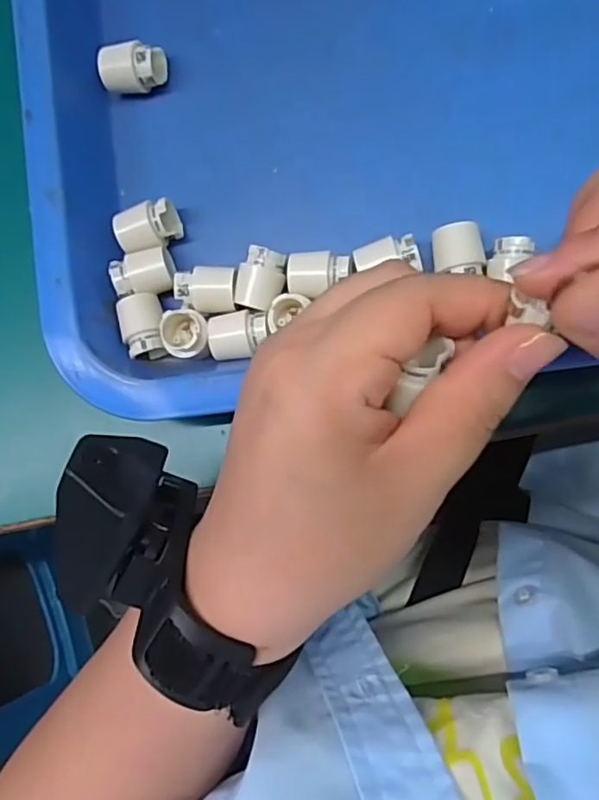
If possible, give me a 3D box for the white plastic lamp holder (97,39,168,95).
[{"bbox_3d":[-0.079,-0.155,0.290,0.029,0.019,0.019,-3,85,7],"label":"white plastic lamp holder"}]

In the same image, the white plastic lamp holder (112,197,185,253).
[{"bbox_3d":[-0.071,-0.079,0.283,0.028,0.017,0.018,-12,84,6],"label":"white plastic lamp holder"}]

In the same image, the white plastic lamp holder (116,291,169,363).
[{"bbox_3d":[-0.072,-0.034,0.284,0.020,0.019,0.029,-15,83,5],"label":"white plastic lamp holder"}]

